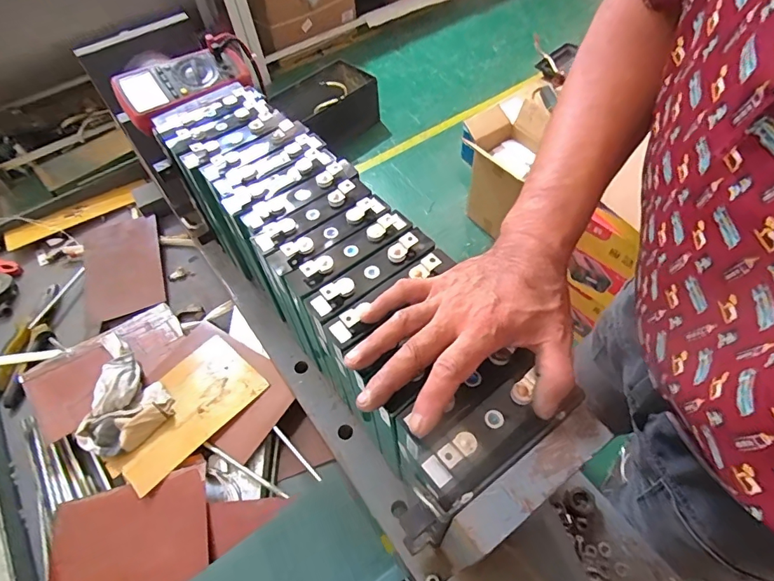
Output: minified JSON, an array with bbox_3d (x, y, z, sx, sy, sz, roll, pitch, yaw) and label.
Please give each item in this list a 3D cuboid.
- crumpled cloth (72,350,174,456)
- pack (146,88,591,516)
[{"bbox_3d":[-0.365,0.161,0.606,0.124,0.027,0.113,31,63,23],"label":"crumpled cloth"},{"bbox_3d":[-0.070,-0.011,0.542,0.168,0.231,0.576,-33,59,-18],"label":"pack"}]

